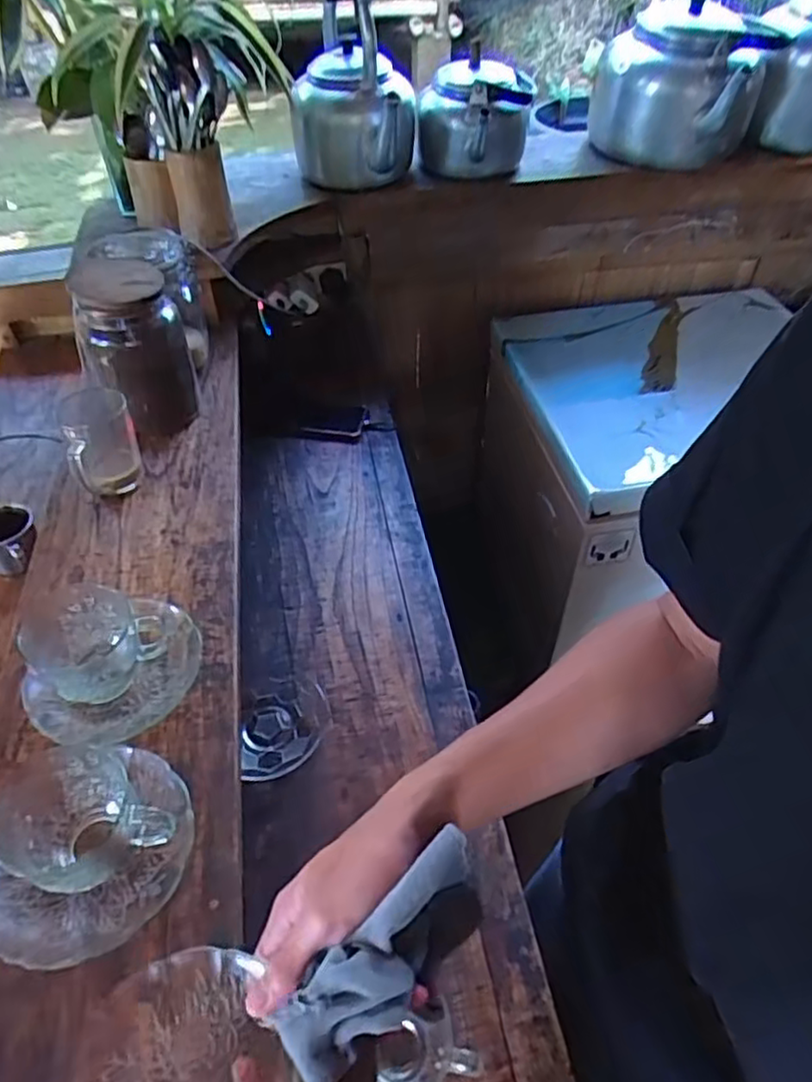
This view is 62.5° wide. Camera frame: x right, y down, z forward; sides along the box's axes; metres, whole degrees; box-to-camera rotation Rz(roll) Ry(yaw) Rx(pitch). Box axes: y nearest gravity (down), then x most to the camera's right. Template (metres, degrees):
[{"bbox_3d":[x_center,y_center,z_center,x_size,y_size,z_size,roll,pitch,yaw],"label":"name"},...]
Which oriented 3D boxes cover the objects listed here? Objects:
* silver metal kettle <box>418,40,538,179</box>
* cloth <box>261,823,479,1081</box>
[{"bbox_3d":[0.107,-0.652,1.049,0.168,0.155,0.210,3,46,3],"label":"silver metal kettle"},{"bbox_3d":[-0.009,0.216,0.348,0.051,0.024,0.131,32,63,27],"label":"cloth"}]

